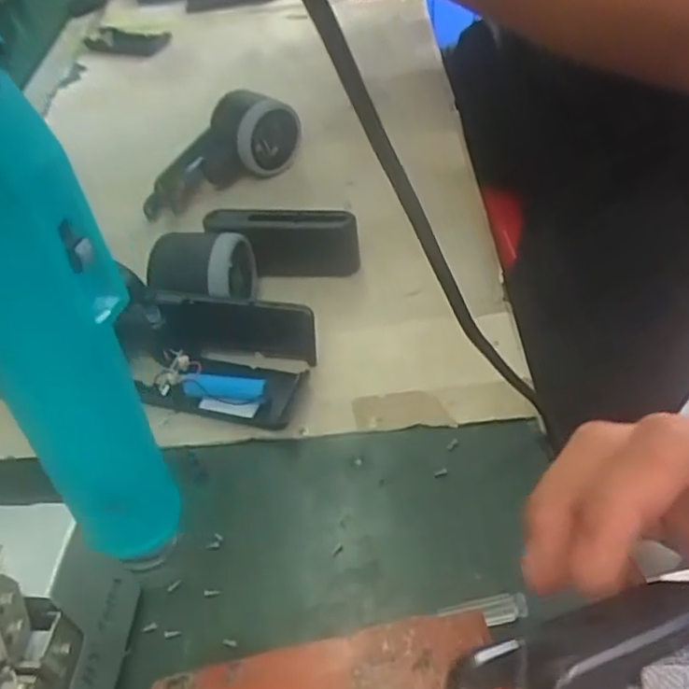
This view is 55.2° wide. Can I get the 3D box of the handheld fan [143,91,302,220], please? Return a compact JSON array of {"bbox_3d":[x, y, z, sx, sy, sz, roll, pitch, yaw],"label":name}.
[{"bbox_3d":[-0.105,-0.151,0.535,0.139,0.053,0.048,-34,51,-7],"label":"handheld fan"}]

